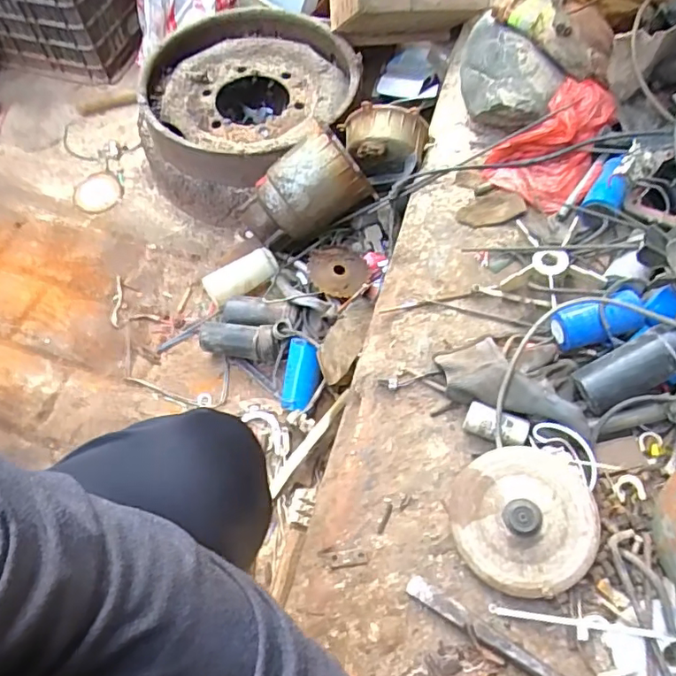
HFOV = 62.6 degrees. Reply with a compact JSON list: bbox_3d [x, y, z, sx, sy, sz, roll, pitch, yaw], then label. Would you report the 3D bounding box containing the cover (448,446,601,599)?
[{"bbox_3d":[0.190,0.184,0.570,0.147,0.044,0.147,-5,68,14],"label":"cover"}]

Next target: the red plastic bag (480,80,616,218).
[{"bbox_3d":[0.309,-0.280,0.805,0.150,0.087,0.193,25,63,14],"label":"red plastic bag"}]

